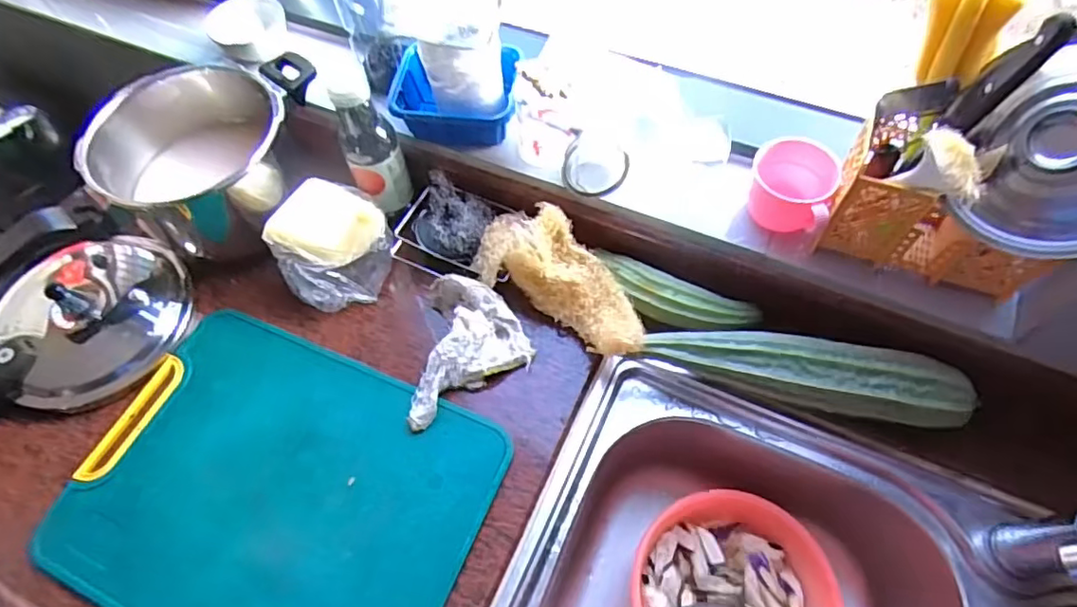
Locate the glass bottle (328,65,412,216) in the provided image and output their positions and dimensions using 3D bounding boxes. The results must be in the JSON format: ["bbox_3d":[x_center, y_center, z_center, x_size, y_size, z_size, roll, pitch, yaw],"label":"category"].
[{"bbox_3d":[-0.186,-0.173,0.653,0.060,0.181,0.052,-20,62,-8],"label":"glass bottle"}]

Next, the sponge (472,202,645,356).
[{"bbox_3d":[0.030,-0.029,0.637,0.208,0.065,0.099,31,66,18],"label":"sponge"}]

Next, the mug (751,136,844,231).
[{"bbox_3d":[0.260,-0.121,0.598,0.085,0.060,0.080,31,66,18],"label":"mug"}]

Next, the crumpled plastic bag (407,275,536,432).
[{"bbox_3d":[-0.093,0.038,0.635,0.142,0.041,0.138,-24,62,-11],"label":"crumpled plastic bag"}]

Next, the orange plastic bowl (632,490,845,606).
[{"bbox_3d":[0.207,0.317,0.642,0.199,0.076,0.204,-1,61,2],"label":"orange plastic bowl"}]

